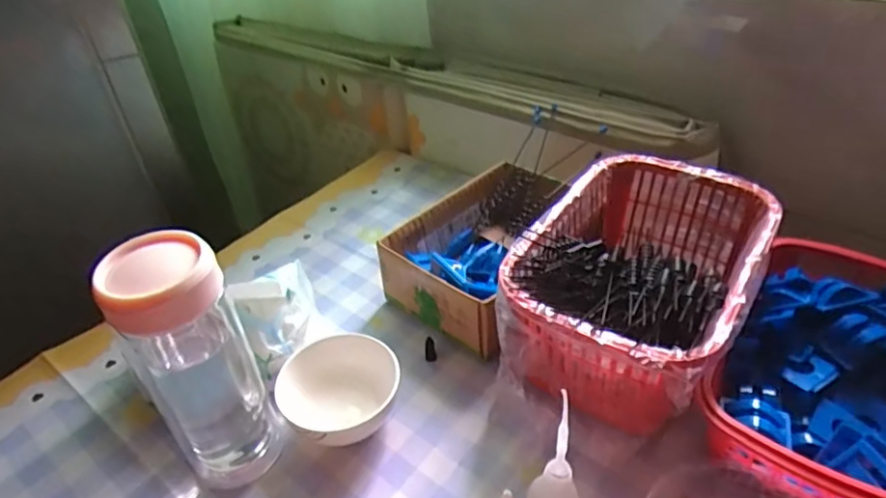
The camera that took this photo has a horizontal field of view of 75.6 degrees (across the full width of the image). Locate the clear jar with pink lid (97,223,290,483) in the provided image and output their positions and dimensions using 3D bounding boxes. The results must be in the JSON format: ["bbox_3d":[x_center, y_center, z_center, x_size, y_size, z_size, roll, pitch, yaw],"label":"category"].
[{"bbox_3d":[-0.159,0.078,0.374,0.064,0.182,0.061,-3,39,2],"label":"clear jar with pink lid"}]

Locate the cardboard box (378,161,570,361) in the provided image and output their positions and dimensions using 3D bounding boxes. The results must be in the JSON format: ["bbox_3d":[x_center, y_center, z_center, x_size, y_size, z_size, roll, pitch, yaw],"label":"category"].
[{"bbox_3d":[0.048,0.004,0.540,0.134,0.075,0.183,28,49,35],"label":"cardboard box"}]

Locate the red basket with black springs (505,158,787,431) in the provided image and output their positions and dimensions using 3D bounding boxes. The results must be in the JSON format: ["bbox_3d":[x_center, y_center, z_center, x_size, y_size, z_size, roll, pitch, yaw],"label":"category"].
[{"bbox_3d":[0.156,0.033,0.460,0.155,0.110,0.226,22,46,30],"label":"red basket with black springs"}]

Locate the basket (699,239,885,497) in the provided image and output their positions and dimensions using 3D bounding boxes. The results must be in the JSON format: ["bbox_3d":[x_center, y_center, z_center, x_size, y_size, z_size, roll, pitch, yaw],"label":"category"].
[{"bbox_3d":[0.273,0.094,0.398,0.141,0.070,0.202,24,47,31],"label":"basket"}]

